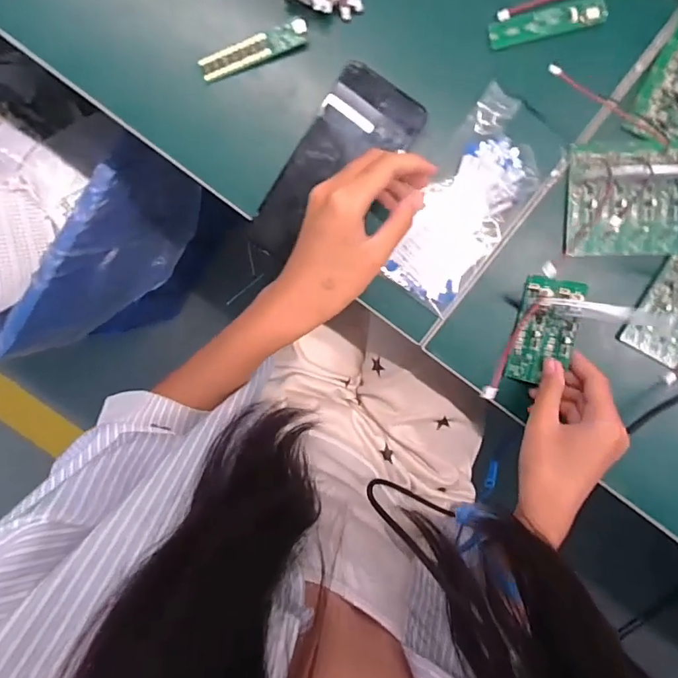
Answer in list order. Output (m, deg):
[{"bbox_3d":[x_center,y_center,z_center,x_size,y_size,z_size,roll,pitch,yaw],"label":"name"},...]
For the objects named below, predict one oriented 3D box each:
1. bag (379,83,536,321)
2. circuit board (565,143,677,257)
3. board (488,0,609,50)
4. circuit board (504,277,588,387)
[{"bbox_3d":[0.098,-0.099,0.359,0.065,0.022,0.152,32,97,-3],"label":"bag"},{"bbox_3d":[0.222,-0.106,0.362,0.087,0.015,0.082,0,97,1],"label":"circuit board"},{"bbox_3d":[0.155,-0.234,0.348,0.085,0.008,0.020,-12,97,2],"label":"board"},{"bbox_3d":[0.161,-0.006,0.369,0.044,0.006,0.083,15,97,25],"label":"circuit board"}]

